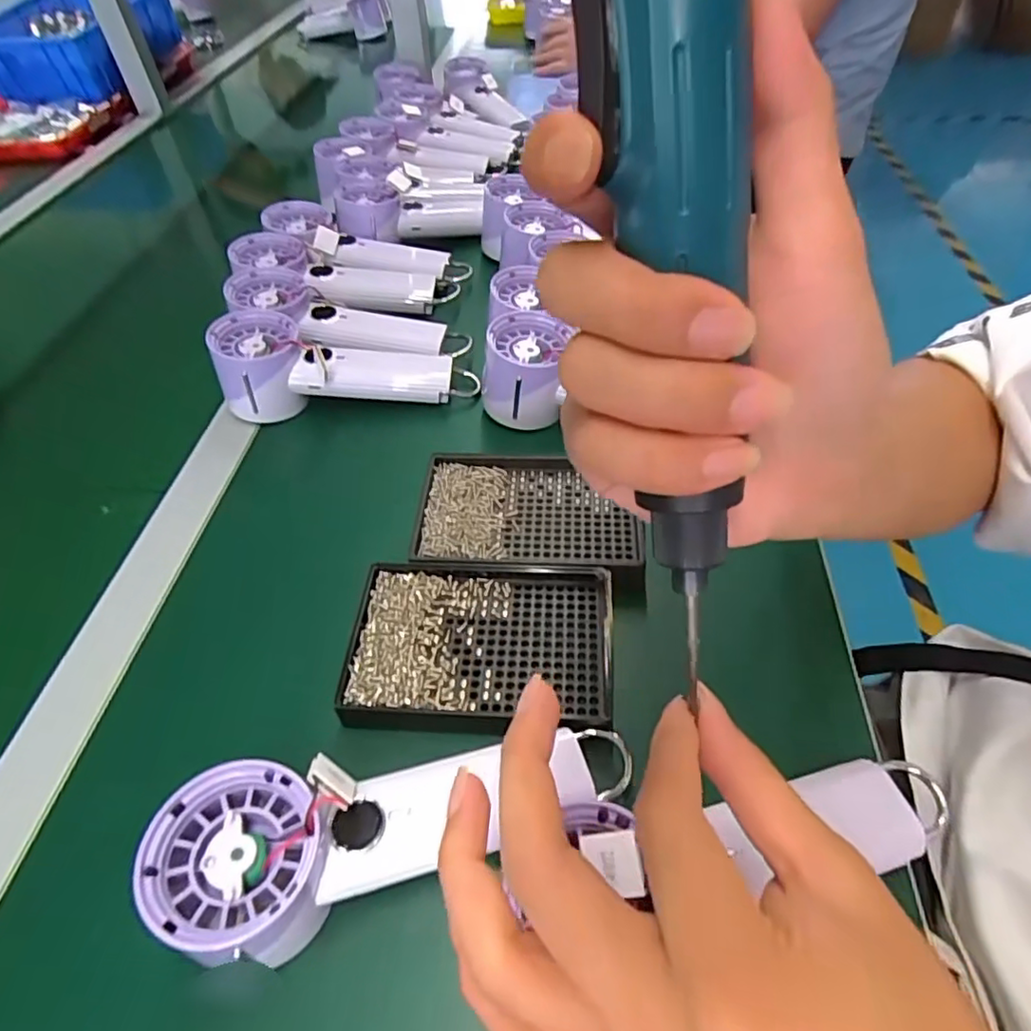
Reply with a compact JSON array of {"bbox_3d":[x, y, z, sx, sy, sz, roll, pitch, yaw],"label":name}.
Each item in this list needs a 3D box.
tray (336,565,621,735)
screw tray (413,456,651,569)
[{"bbox_3d":[-0.018,0.067,0.329,0.136,0.011,0.093,-1,49,3],"label":"tray"},{"bbox_3d":[0.009,-0.003,0.386,0.136,0.010,0.088,1,49,5],"label":"screw tray"}]

